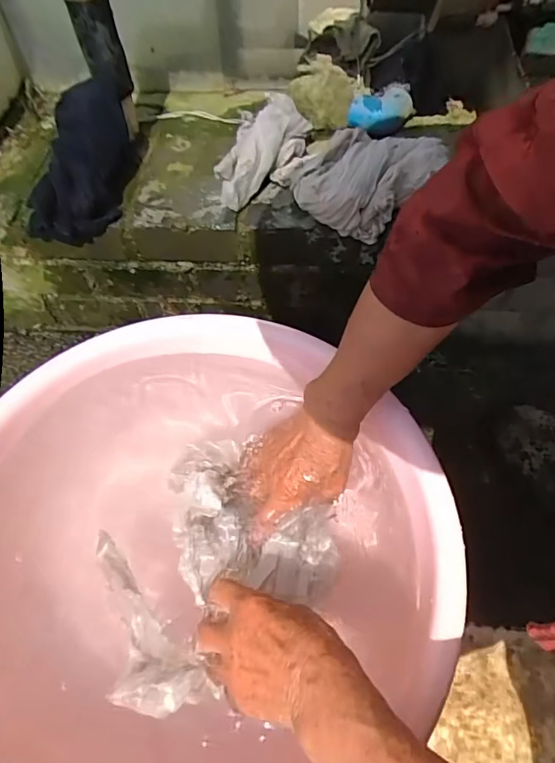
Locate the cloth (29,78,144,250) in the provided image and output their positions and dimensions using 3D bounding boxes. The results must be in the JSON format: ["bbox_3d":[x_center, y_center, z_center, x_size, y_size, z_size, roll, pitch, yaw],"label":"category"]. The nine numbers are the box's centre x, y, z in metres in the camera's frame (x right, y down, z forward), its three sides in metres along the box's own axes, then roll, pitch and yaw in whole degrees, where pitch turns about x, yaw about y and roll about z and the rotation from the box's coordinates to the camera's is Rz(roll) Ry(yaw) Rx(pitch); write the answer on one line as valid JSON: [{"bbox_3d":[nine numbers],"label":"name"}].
[{"bbox_3d":[-0.203,-0.233,0.525,0.081,0.085,0.182,10,74,7],"label":"cloth"}]

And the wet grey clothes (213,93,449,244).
[{"bbox_3d":[0.046,-0.223,0.496,0.200,0.071,0.132,22,61,15],"label":"wet grey clothes"}]

